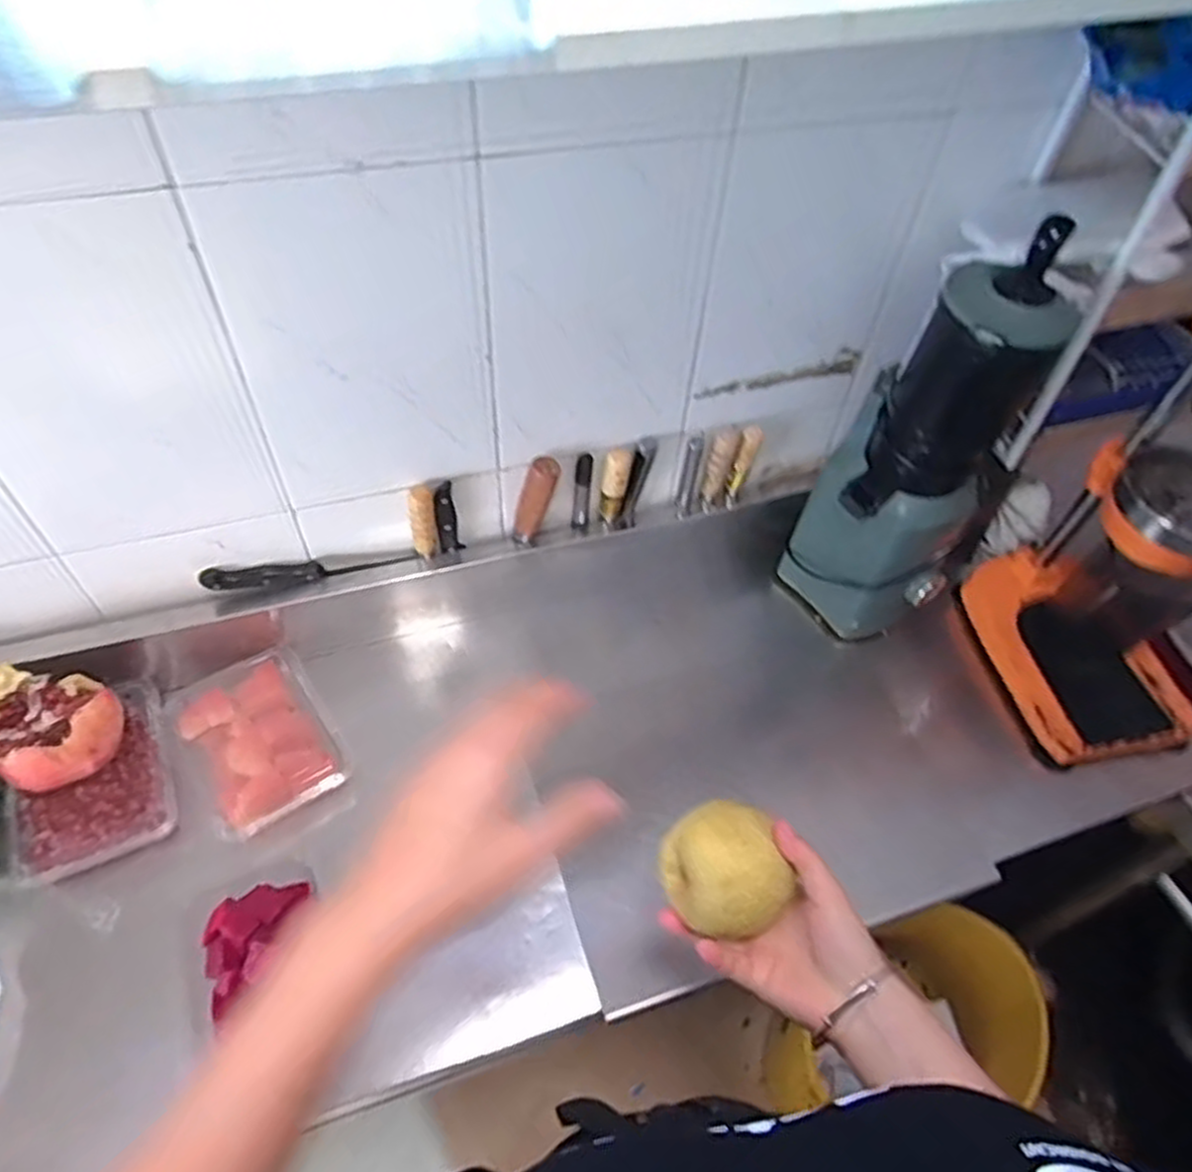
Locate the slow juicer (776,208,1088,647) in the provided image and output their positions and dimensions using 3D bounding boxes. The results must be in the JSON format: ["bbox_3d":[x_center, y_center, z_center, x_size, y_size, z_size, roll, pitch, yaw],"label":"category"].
[{"bbox_3d":[0.353,-0.147,0.815,0.162,0.400,0.243,36,58,22],"label":"slow juicer"}]

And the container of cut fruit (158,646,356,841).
[{"bbox_3d":[-0.331,0.148,0.767,0.131,0.032,0.169,-27,59,-23],"label":"container of cut fruit"}]

